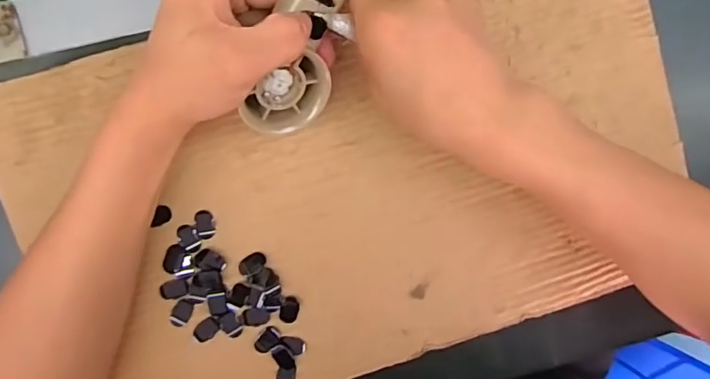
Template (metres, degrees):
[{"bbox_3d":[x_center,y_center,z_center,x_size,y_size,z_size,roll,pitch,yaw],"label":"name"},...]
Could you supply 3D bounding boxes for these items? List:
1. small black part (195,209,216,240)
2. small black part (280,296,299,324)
[{"bbox_3d":[-0.105,0.025,0.353,0.014,0.004,0.020,-3,96,-4],"label":"small black part"},{"bbox_3d":[-0.047,0.087,0.363,0.013,0.004,0.019,21,94,-6],"label":"small black part"}]

